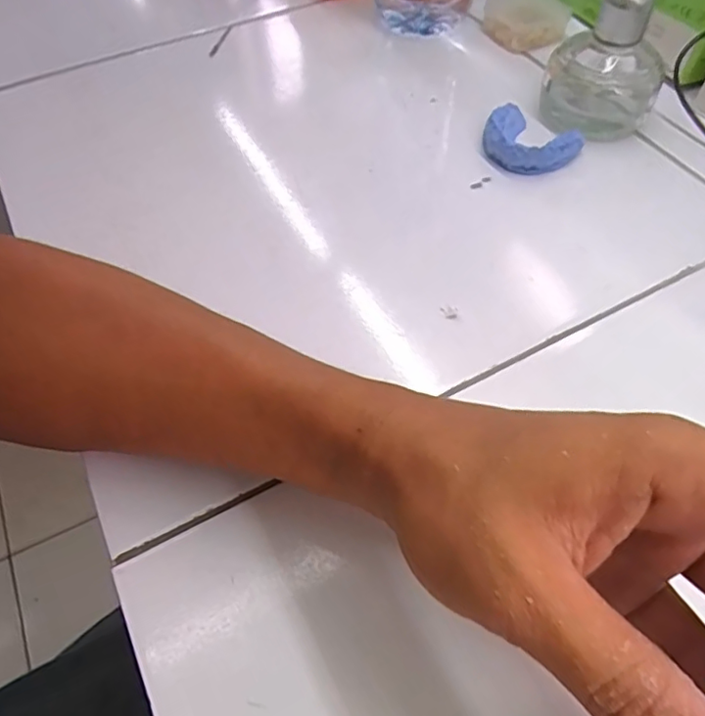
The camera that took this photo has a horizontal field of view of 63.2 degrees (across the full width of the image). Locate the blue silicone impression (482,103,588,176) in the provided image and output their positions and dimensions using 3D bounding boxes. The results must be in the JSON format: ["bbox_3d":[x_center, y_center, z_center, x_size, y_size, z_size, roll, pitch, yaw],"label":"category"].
[{"bbox_3d":[0.117,-0.146,0.385,0.053,0.021,0.058,-1,55,2],"label":"blue silicone impression"}]

